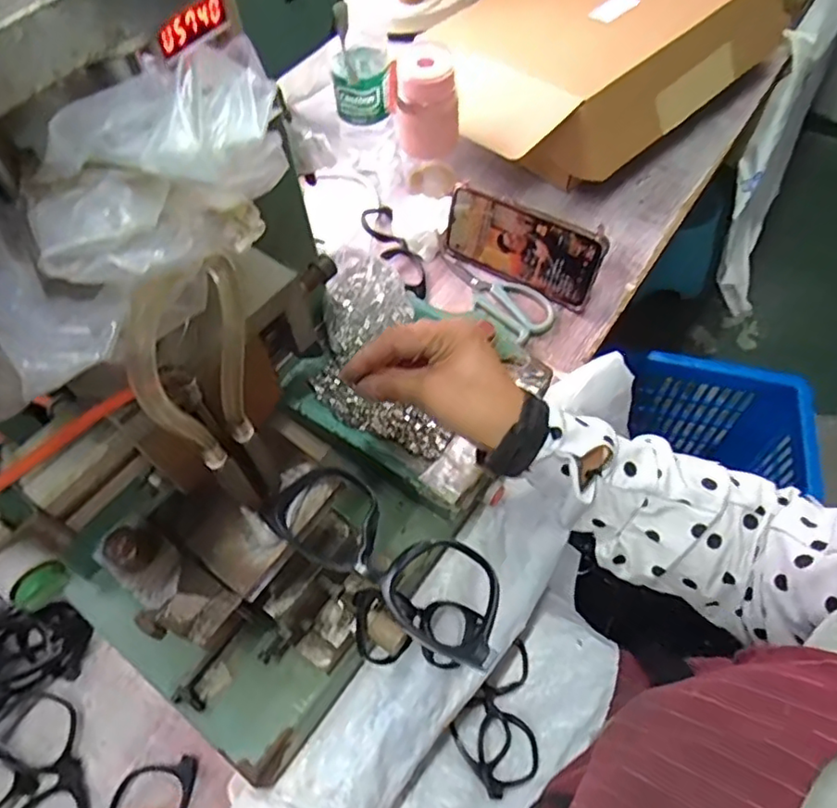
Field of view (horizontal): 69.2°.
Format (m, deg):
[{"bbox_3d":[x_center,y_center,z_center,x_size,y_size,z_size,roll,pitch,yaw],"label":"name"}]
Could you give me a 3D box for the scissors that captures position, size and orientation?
[{"bbox_3d":[0.079,-0.119,0.632,0.057,0.015,0.145,-38,64,-18],"label":"scissors"}]

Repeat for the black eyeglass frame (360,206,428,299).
[{"bbox_3d":[-0.029,-0.173,0.662,0.039,0.021,0.150,-21,60,-8],"label":"black eyeglass frame"}]

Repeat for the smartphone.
[{"bbox_3d":[0.102,-0.160,0.609,0.164,0.078,0.008,30,47,18],"label":"smartphone"}]

